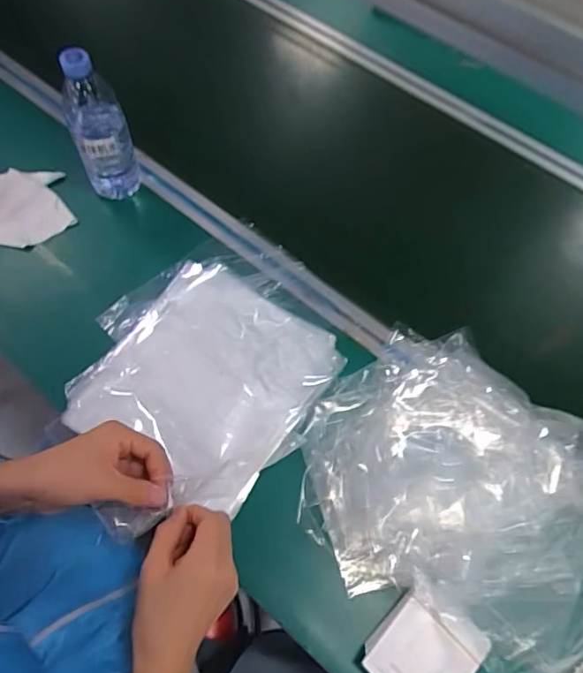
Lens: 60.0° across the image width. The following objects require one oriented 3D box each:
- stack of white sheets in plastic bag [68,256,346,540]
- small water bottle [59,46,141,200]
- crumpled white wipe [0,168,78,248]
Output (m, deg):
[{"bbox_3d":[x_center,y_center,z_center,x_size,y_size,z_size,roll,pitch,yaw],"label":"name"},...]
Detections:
[{"bbox_3d":[-0.118,0.049,0.598,0.277,0.017,0.311,42,69,16],"label":"stack of white sheets in plastic bag"},{"bbox_3d":[-0.240,-0.252,0.639,0.069,0.199,0.070,-18,66,-12],"label":"small water bottle"},{"bbox_3d":[-0.366,-0.176,0.690,0.132,0.018,0.115,7,64,0],"label":"crumpled white wipe"}]

